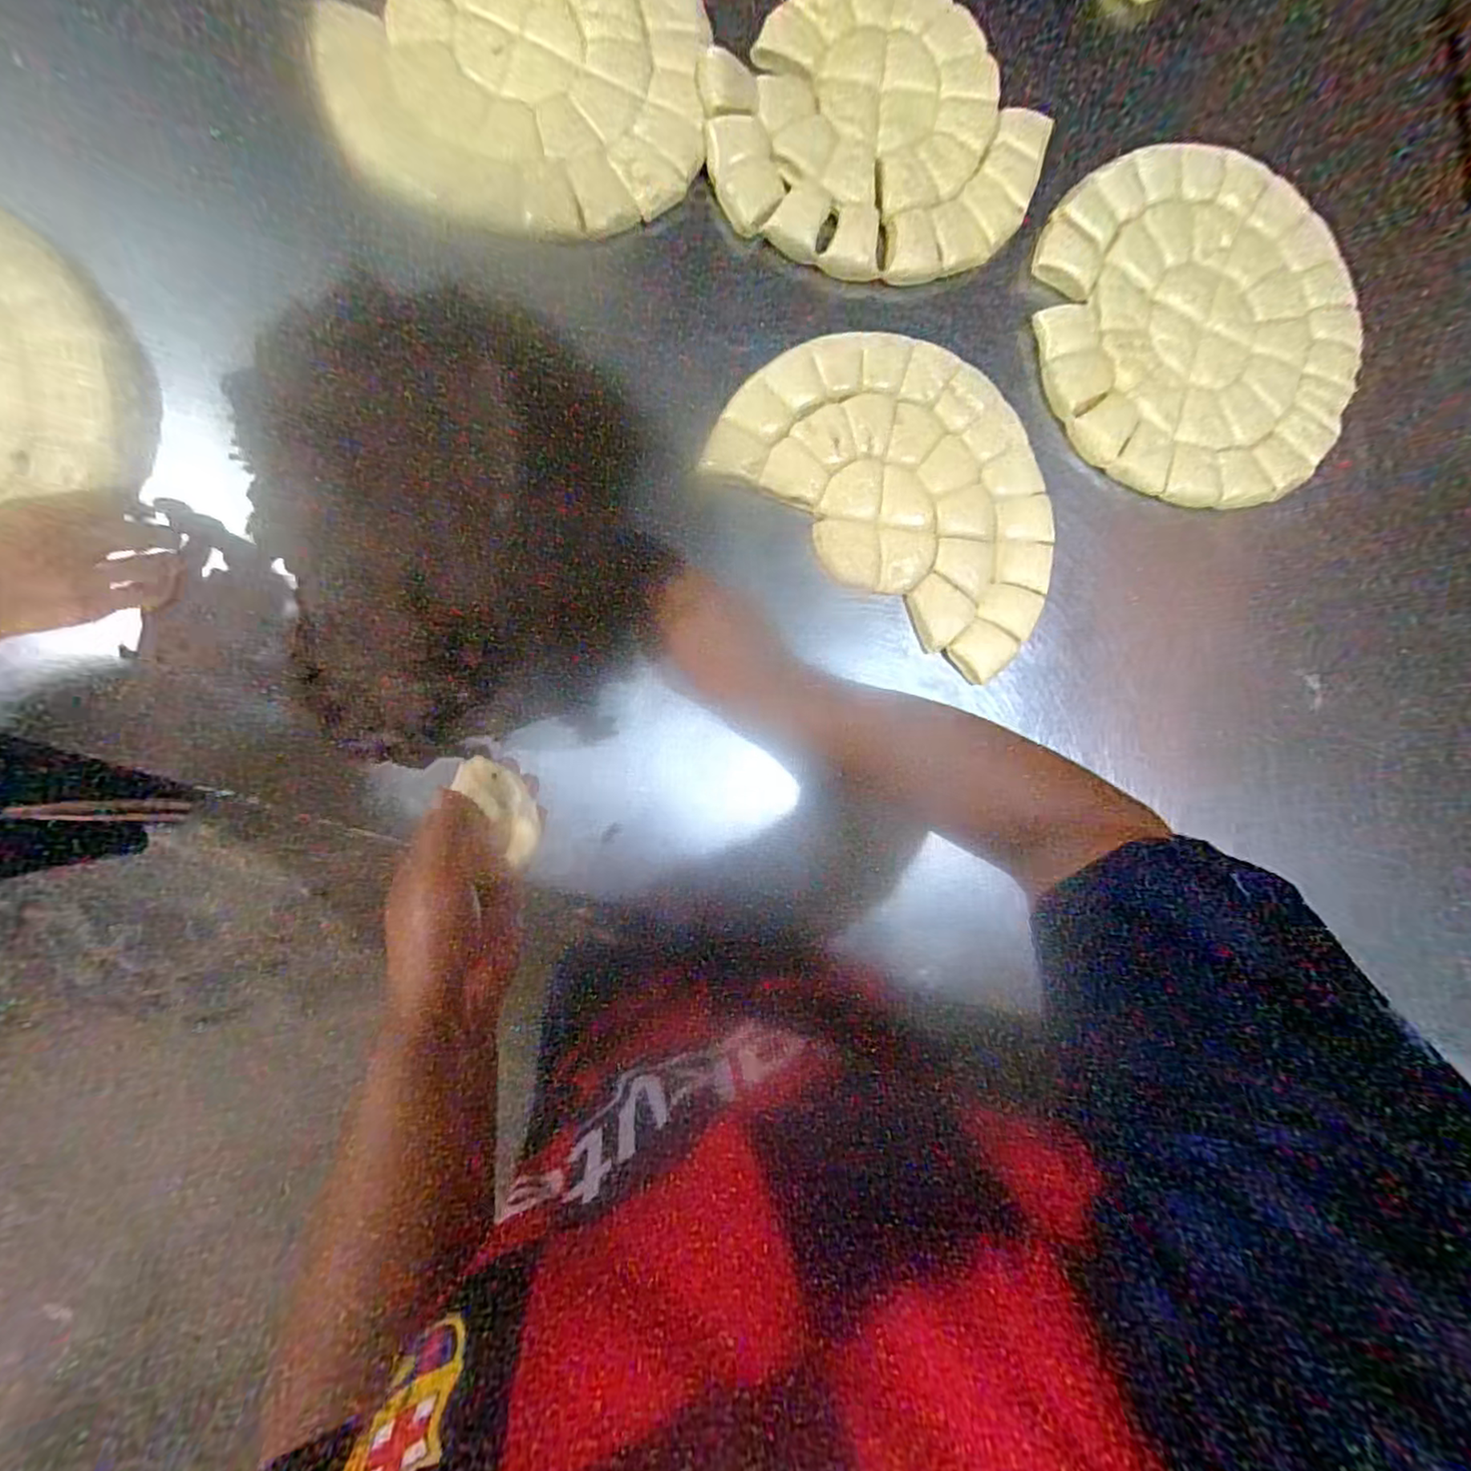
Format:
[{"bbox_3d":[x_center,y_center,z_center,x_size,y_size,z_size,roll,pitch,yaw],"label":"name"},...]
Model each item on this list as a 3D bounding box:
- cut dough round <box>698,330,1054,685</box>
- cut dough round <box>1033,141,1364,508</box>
[{"bbox_3d":[0.158,-0.223,0.563,0.317,0.015,0.201,39,87,-6],"label":"cut dough round"},{"bbox_3d":[0.445,-0.379,0.595,0.322,0.021,0.313,0,92,-7],"label":"cut dough round"}]

